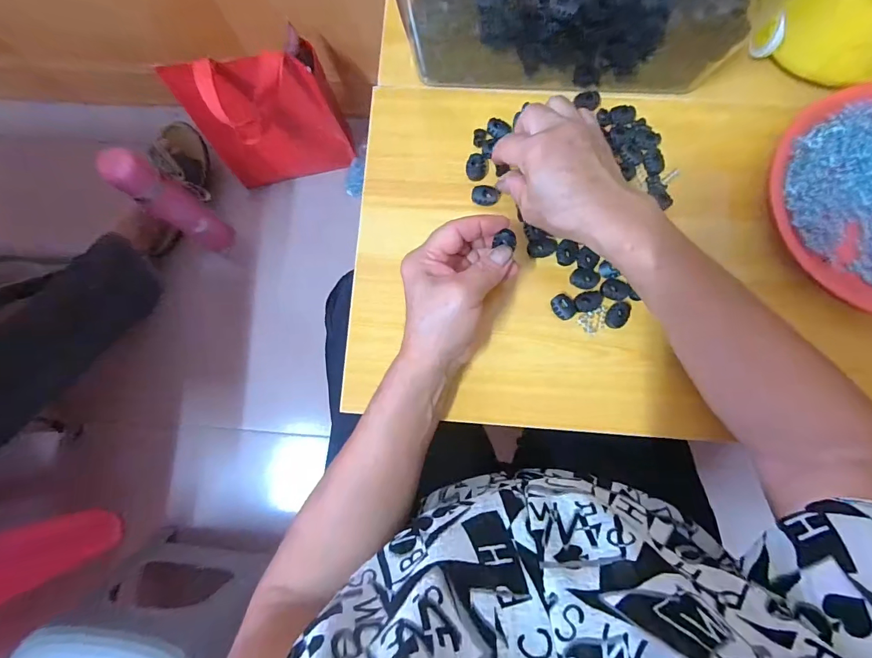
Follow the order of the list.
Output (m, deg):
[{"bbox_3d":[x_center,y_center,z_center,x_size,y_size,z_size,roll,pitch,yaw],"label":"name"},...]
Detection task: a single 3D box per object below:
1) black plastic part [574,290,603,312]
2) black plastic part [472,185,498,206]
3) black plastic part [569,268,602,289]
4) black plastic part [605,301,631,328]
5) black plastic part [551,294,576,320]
[{"bbox_3d":[0.127,-0.023,0.349,0.024,0.004,0.016,-9,83,2],"label":"black plastic part"},{"bbox_3d":[0.043,-0.115,0.362,0.023,0.005,0.017,-9,83,2],"label":"black plastic part"},{"bbox_3d":[0.125,-0.043,0.351,0.024,0.004,0.018,0,84,3],"label":"black plastic part"},{"bbox_3d":[0.152,-0.012,0.348,0.018,0.004,0.024,41,87,6],"label":"black plastic part"},{"bbox_3d":[0.106,-0.019,0.348,0.018,0.004,0.021,-32,83,-1],"label":"black plastic part"}]

